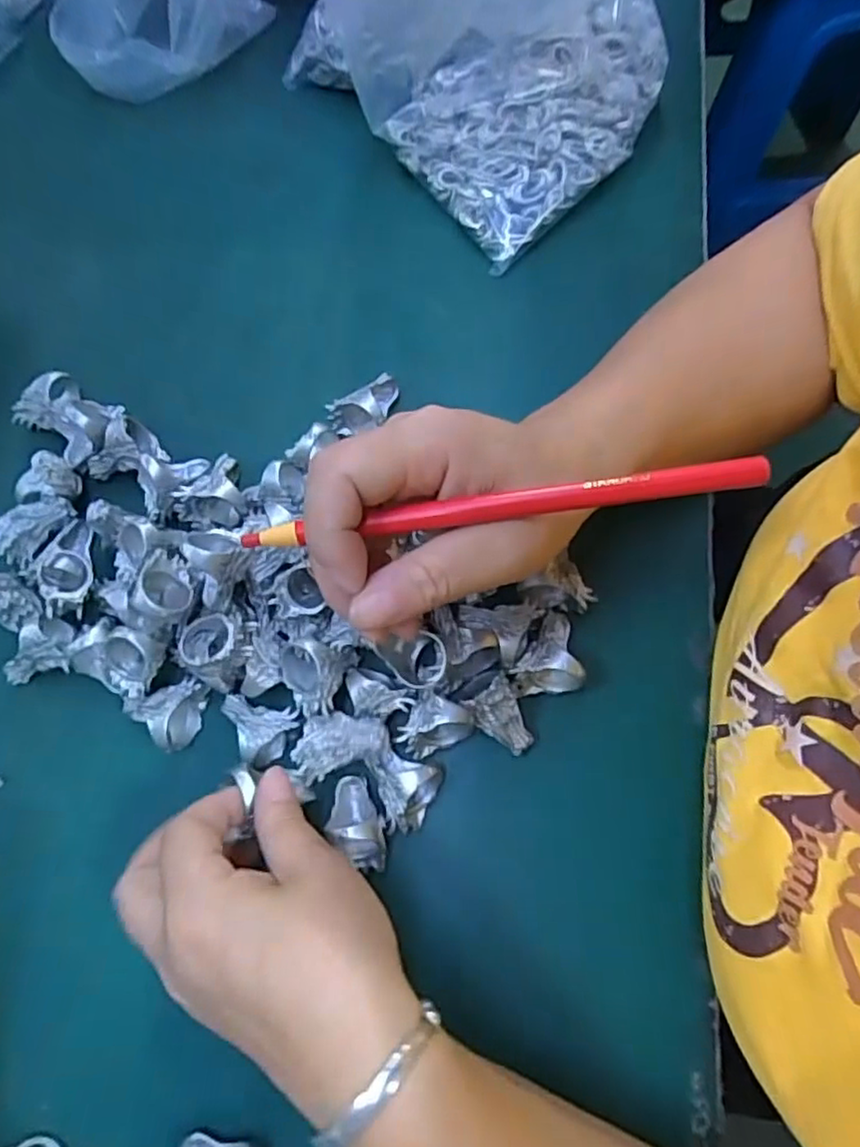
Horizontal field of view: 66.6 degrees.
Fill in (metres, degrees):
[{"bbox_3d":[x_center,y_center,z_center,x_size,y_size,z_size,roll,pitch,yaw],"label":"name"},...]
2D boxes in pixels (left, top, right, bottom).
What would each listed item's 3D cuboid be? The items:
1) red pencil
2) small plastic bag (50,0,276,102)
[{"bbox_3d":[0.023,-0.022,0.213,0.168,0.005,0.008,-7,73,5],"label":"red pencil"},{"bbox_3d":[-0.168,-0.358,0.403,0.120,0.080,0.082,4,75,5],"label":"small plastic bag"}]

